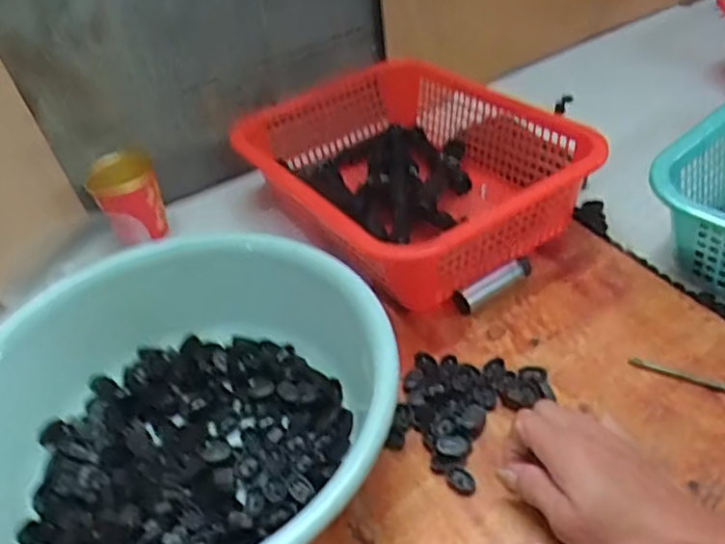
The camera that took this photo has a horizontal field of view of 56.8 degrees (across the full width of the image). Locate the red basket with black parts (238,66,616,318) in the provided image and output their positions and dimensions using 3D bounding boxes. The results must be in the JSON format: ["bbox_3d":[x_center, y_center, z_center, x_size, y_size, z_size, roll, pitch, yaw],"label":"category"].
[{"bbox_3d":[0.041,-0.112,0.684,0.263,0.100,0.340,-32,46,-23],"label":"red basket with black parts"}]

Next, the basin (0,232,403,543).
[{"bbox_3d":[-0.121,0.107,0.461,0.262,0.106,0.282,-5,42,5],"label":"basin"}]

